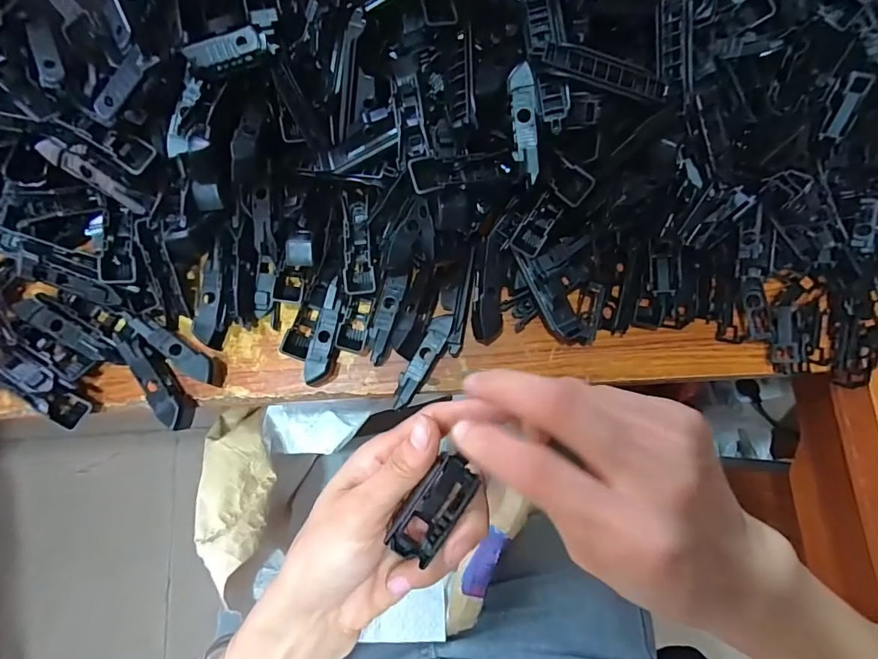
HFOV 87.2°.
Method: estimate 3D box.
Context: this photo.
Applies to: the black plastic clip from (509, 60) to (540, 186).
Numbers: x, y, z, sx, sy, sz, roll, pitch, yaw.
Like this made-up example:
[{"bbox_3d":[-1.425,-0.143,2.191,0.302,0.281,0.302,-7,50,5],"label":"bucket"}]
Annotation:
[{"bbox_3d":[0.048,-0.112,0.256,0.014,0.006,0.065,-6,92,-1],"label":"black plastic clip"}]

